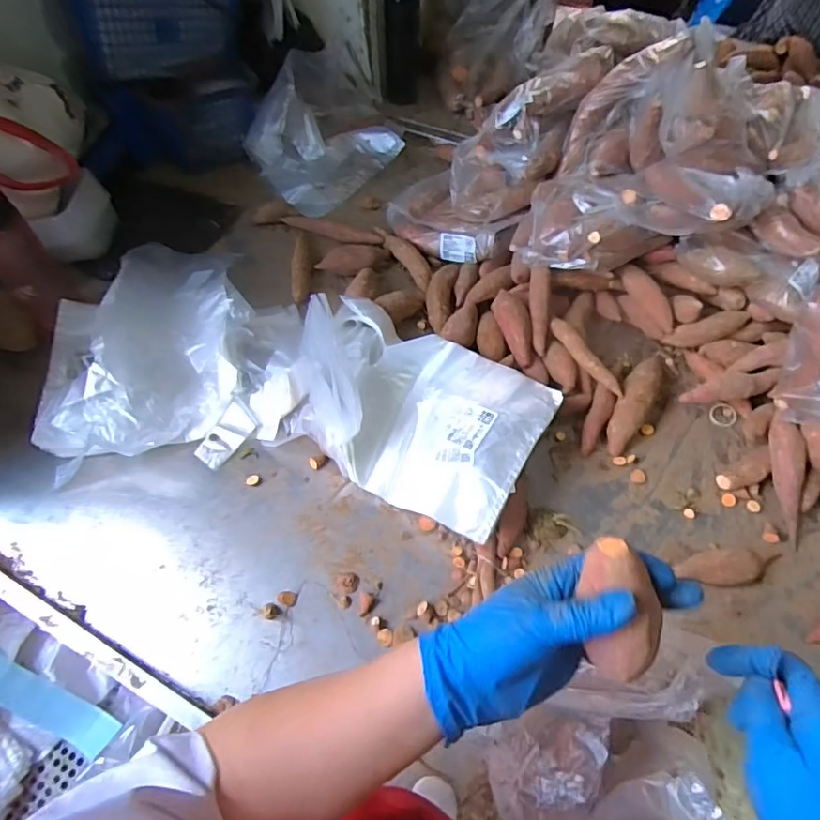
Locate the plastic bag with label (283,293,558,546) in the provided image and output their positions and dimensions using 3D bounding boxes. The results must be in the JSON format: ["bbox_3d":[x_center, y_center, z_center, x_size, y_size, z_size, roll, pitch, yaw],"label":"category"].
[{"bbox_3d":[-0.008,-0.015,0.634,0.323,0.080,0.217,25,62,16],"label":"plastic bag with label"}]

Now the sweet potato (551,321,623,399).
[{"bbox_3d":[0.223,-0.066,0.685,0.025,0.025,0.127,-26,61,-14],"label":"sweet potato"}]

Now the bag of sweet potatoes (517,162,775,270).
[{"bbox_3d":[0.281,-0.243,0.663,0.275,0.094,0.136,2,54,35],"label":"bag of sweet potatoes"}]

